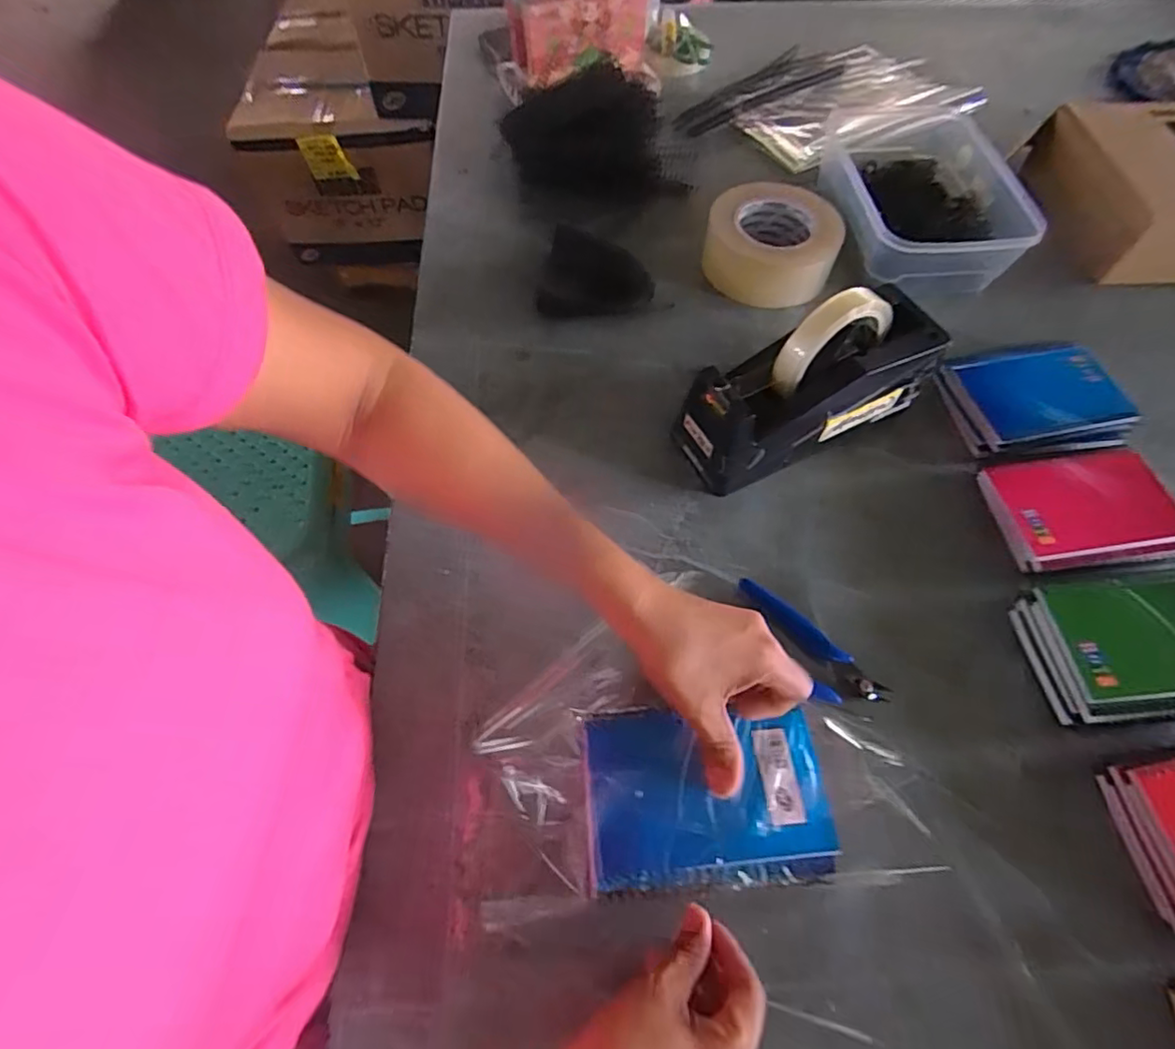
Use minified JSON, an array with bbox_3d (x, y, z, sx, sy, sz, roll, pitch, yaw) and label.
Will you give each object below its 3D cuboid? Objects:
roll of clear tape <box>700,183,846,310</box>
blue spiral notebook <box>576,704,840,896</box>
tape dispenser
[{"bbox_3d":[0.189,-0.285,0.608,0.124,0.060,0.119,1,60,-1],"label":"roll of clear tape"},{"bbox_3d":[0.067,0.152,0.331,0.133,0.014,0.088,-1,68,-5],"label":"blue spiral notebook"},{"bbox_3d":[0.173,-0.107,0.470,0.201,0.122,0.077,-26,66,-13],"label":"tape dispenser"}]

